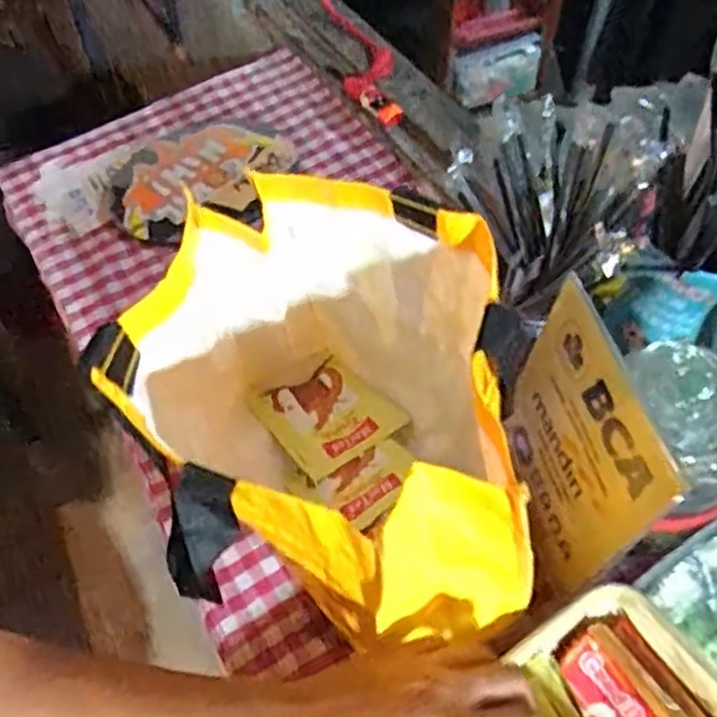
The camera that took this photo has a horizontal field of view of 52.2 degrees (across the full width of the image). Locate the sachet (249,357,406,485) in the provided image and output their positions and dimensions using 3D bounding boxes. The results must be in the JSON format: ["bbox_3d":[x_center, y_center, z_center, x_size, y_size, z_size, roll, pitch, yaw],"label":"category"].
[{"bbox_3d":[-0.027,0.047,0.610,0.092,0.008,0.108,-31,48,-21],"label":"sachet"}]

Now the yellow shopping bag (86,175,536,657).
[{"bbox_3d":[-0.030,0.034,0.487,0.217,0.244,0.271,-4,54,-2],"label":"yellow shopping bag"}]

